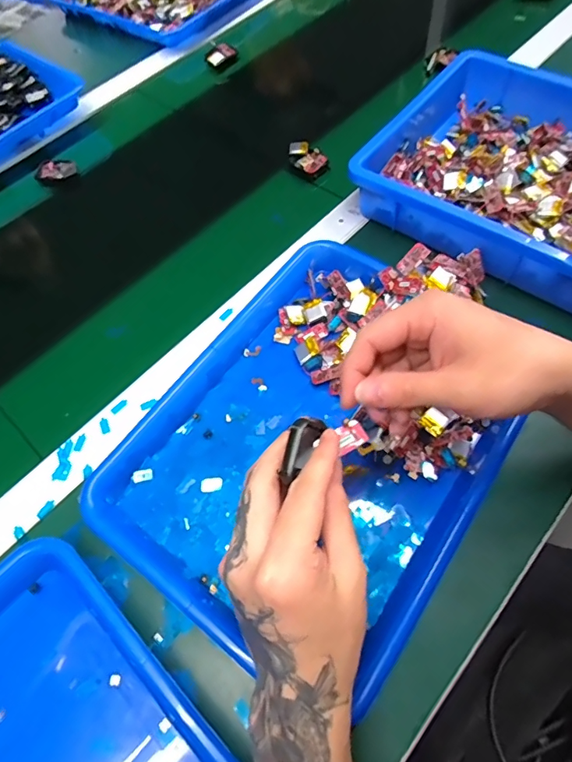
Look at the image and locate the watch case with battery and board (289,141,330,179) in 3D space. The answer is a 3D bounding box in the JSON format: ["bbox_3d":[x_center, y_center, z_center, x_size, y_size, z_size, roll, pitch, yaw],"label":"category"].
[{"bbox_3d":[0.027,-0.270,0.548,0.033,0.014,0.059,-32,64,-13],"label":"watch case with battery and board"}]

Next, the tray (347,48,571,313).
[{"bbox_3d":[0.278,-0.193,0.456,0.383,0.062,0.245,34,69,20],"label":"tray"}]

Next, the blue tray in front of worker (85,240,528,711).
[{"bbox_3d":[0.030,0.044,0.371,0.261,0.038,0.320,33,68,19],"label":"blue tray in front of worker"}]

